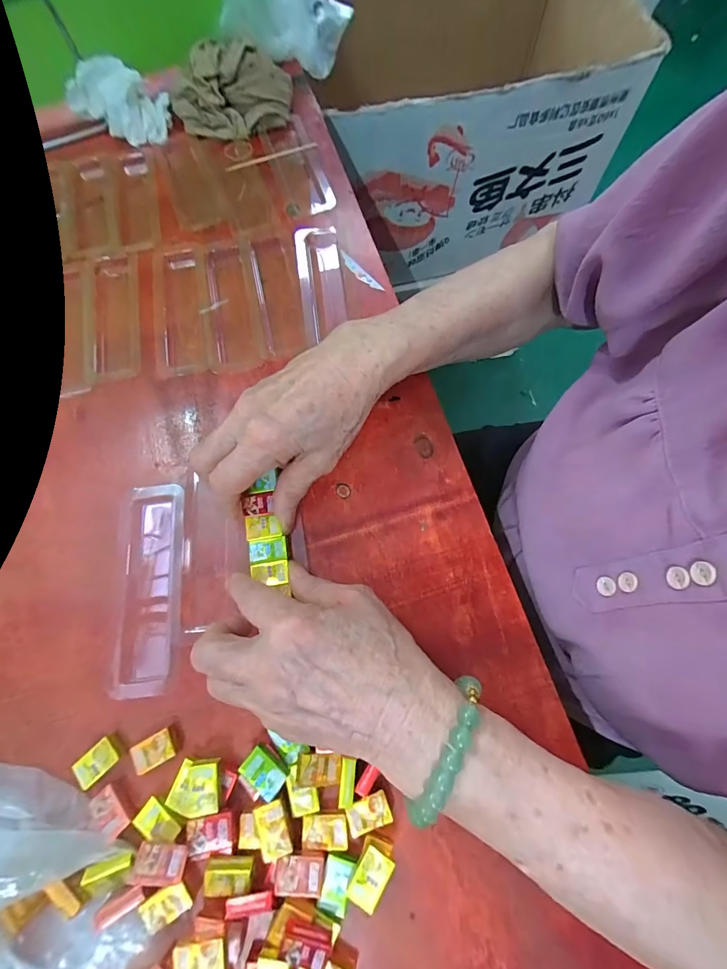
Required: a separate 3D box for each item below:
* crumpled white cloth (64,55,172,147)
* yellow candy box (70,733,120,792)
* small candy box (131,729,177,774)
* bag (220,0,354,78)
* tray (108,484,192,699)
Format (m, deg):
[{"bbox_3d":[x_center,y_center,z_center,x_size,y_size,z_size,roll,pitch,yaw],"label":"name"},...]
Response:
[{"bbox_3d":[-0.257,-0.400,0.393,0.104,0.040,0.055,24,75,8],"label":"crumpled white cloth"},{"bbox_3d":[-0.163,0.169,0.231,0.026,0.004,0.018,-43,77,-10],"label":"yellow candy box"},{"bbox_3d":[-0.129,0.164,0.232,0.025,0.004,0.017,-27,75,-7],"label":"small candy box"},{"bbox_3d":[-0.084,-0.505,0.397,0.132,0.123,0.048,-33,75,-8],"label":"bag"},{"bbox_3d":[-0.147,0.069,0.264,0.046,0.009,0.136,-5,73,0],"label":"tray"}]

